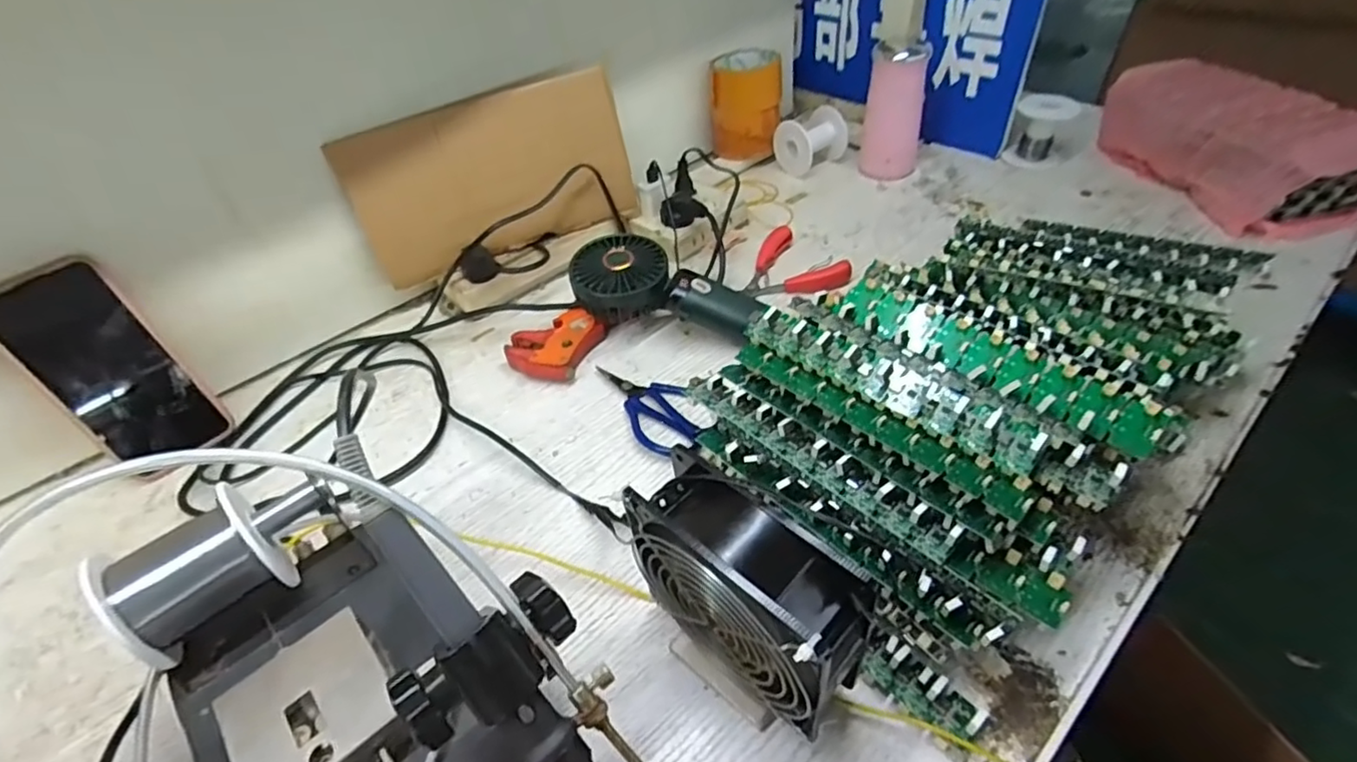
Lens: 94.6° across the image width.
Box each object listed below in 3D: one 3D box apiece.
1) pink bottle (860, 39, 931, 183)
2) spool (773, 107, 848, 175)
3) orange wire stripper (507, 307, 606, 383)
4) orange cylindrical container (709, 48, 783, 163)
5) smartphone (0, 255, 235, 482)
[{"bbox_3d":[0.249,-0.309,0.717,0.068,0.134,0.057,13,48,18],"label":"pink bottle"},{"bbox_3d":[0.163,-0.296,0.765,0.073,0.056,0.059,-27,48,-20],"label":"spool"},{"bbox_3d":[-0.114,-0.033,0.571,0.071,0.022,0.082,17,49,21],"label":"orange wire stripper"},{"bbox_3d":[0.082,-0.343,0.781,0.086,0.105,0.088,-2,45,4],"label":"orange cylindrical container"},{"bbox_3d":[-0.438,-0.008,0.485,0.078,0.167,0.012,-35,30,-21],"label":"smartphone"}]

